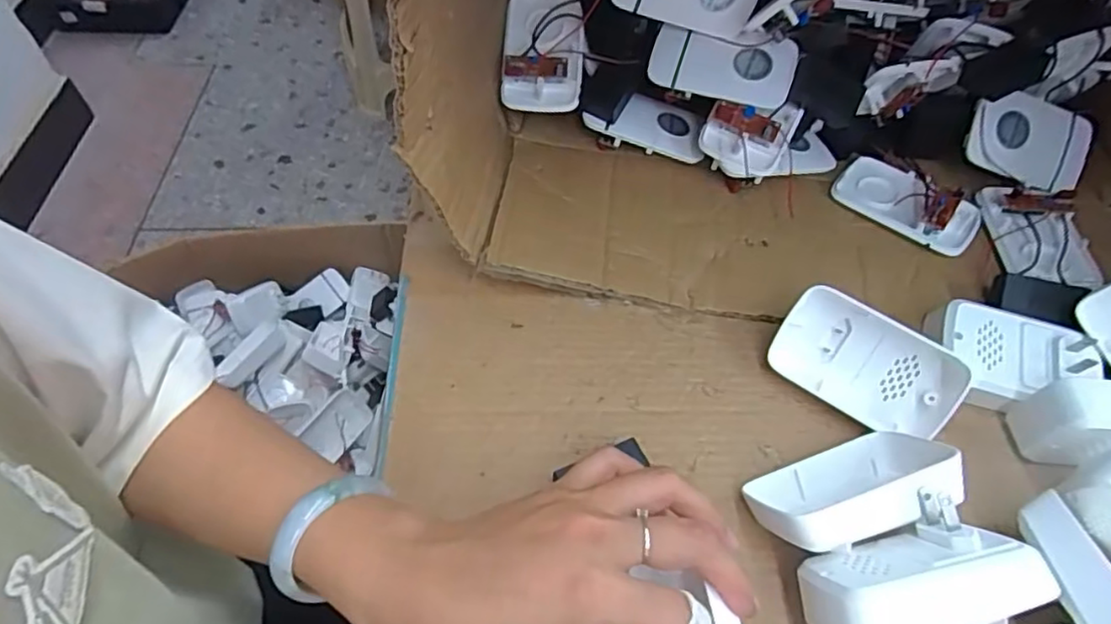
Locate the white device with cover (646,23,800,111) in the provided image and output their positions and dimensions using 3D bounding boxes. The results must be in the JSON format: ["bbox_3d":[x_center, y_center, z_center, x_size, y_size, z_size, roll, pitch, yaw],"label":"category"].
[{"bbox_3d":[0.115,-0.170,0.450,0.096,0.017,0.045,17,84,10],"label":"white device with cover"}]

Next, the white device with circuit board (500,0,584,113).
[{"bbox_3d":[-0.010,-0.194,0.472,0.057,0.024,0.093,2,79,7],"label":"white device with circuit board"}]

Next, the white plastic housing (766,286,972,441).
[{"bbox_3d":[0.178,0.031,0.370,0.099,0.024,0.059,31,102,19],"label":"white plastic housing"}]

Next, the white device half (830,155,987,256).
[{"bbox_3d":[0.252,-0.081,0.460,0.096,0.022,0.056,34,60,20],"label":"white device half"}]

